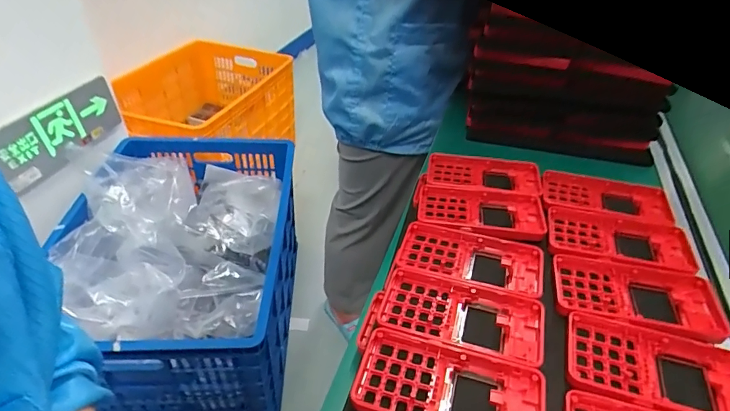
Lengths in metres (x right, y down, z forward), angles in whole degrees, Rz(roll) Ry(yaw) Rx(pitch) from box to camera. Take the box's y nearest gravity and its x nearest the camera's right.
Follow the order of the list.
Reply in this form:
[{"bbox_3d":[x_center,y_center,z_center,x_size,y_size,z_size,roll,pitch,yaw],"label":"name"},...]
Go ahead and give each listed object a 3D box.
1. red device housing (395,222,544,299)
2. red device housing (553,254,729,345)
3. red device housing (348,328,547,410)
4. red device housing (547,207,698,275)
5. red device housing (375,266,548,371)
[{"bbox_3d":[0.095,0.046,0.394,0.125,0.011,0.070,12,40,14],"label":"red device housing"},{"bbox_3d":[0.225,0.074,0.363,0.128,0.010,0.072,11,39,13],"label":"red device housing"},{"bbox_3d":[0.057,0.124,0.296,0.124,0.013,0.063,11,40,14],"label":"red device housing"},{"bbox_3d":[0.239,0.030,0.417,0.126,0.010,0.076,10,39,12],"label":"red device housing"},{"bbox_3d":[0.076,0.088,0.346,0.125,0.016,0.066,11,39,13],"label":"red device housing"}]

